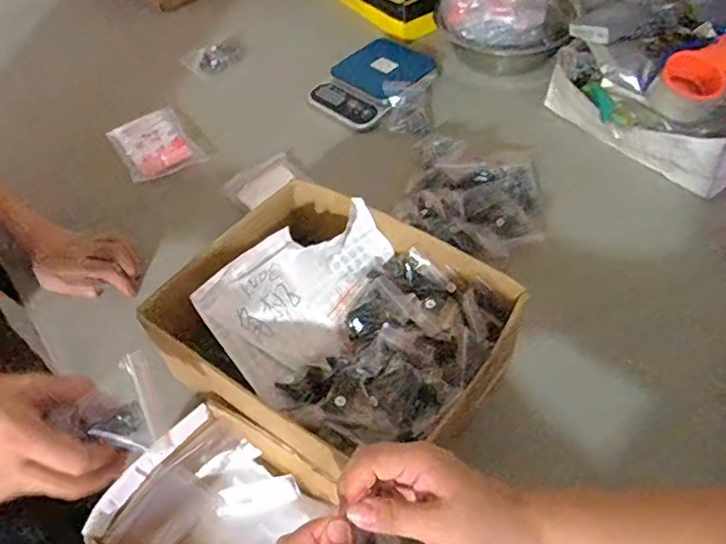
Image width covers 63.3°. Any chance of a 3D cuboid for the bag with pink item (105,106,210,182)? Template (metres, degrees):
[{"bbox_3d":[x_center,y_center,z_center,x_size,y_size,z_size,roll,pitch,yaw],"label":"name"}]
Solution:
[{"bbox_3d":[-0.340,-0.212,0.957,0.112,0.023,0.165,-29,54,-18],"label":"bag with pink item"}]

